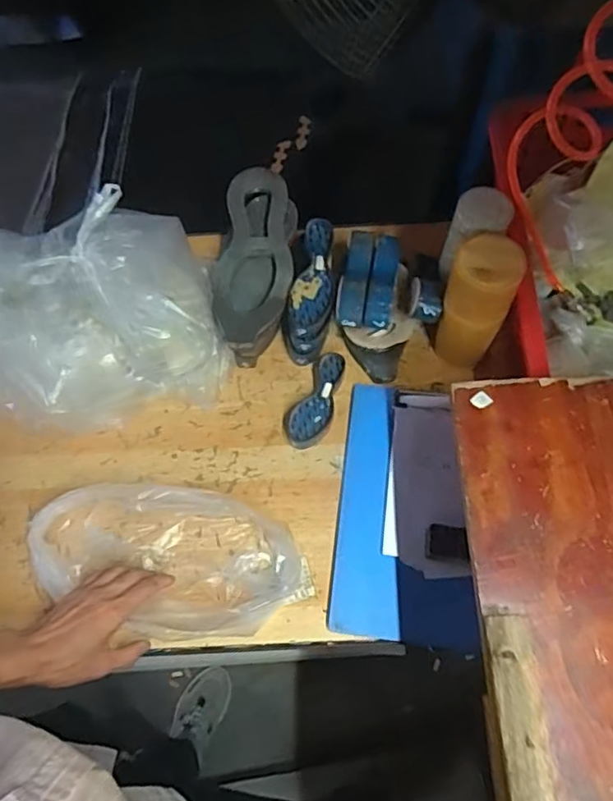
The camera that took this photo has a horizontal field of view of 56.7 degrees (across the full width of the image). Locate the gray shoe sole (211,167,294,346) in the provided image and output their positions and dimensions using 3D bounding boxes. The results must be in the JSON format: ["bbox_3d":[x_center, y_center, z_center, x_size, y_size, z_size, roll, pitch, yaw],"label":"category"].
[{"bbox_3d":[-0.072,-0.202,0.780,0.105,0.033,0.278,1,66,3],"label":"gray shoe sole"}]

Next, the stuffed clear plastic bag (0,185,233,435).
[{"bbox_3d":[-0.398,-0.131,0.732,0.558,0.245,0.268,-1,66,2],"label":"stuffed clear plastic bag"}]

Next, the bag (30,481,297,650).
[{"bbox_3d":[-0.166,0.190,0.676,0.301,0.062,0.170,-2,66,2],"label":"bag"}]

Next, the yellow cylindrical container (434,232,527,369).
[{"bbox_3d":[0.206,-0.113,0.703,0.081,0.198,0.069,17,68,10],"label":"yellow cylindrical container"}]

